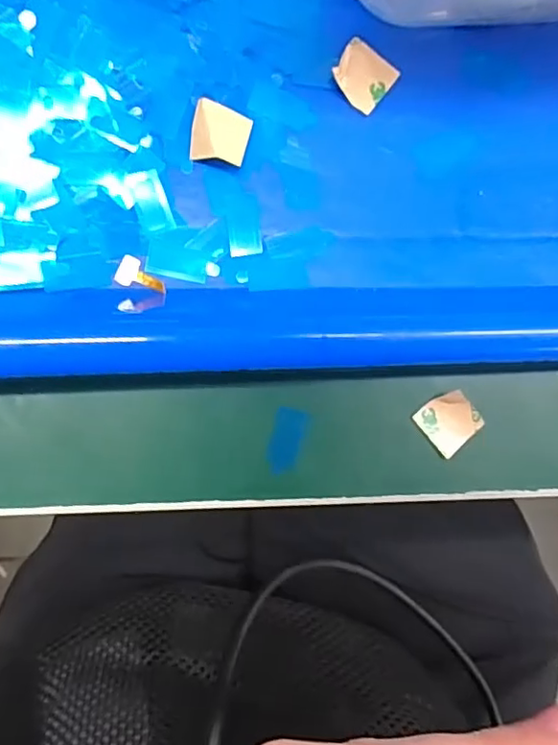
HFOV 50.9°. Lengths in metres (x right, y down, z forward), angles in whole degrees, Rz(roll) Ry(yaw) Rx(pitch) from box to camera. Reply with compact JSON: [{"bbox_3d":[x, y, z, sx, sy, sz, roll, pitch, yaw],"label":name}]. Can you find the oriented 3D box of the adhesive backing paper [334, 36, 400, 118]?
[{"bbox_3d":[0.022,-0.077,0.151,0.015,0.004,0.015,36,85,-6],"label":"adhesive backing paper"}]

